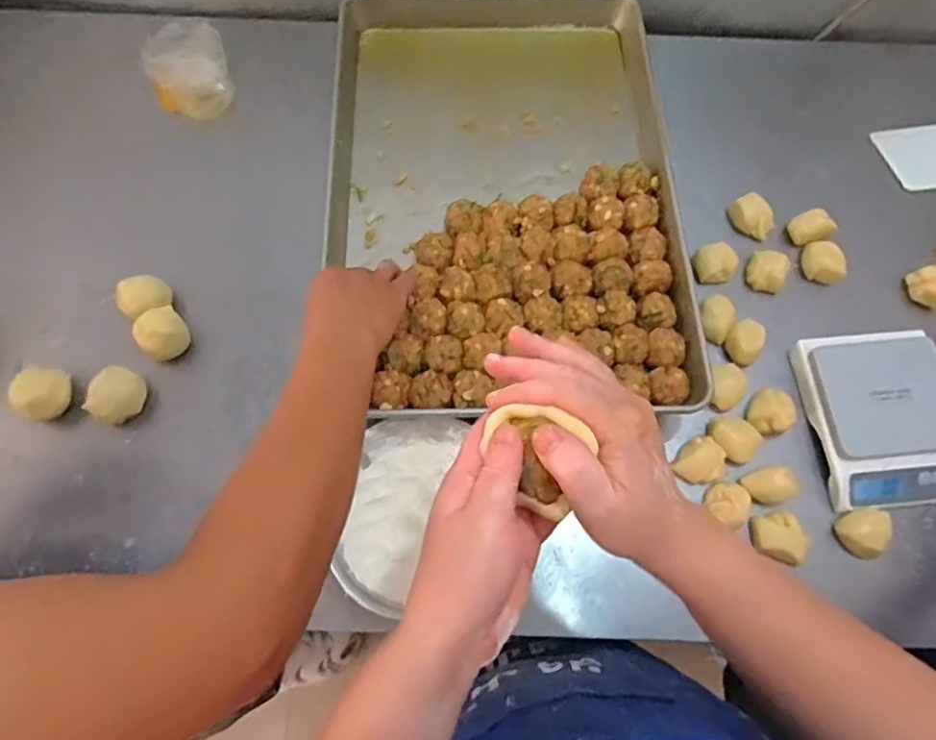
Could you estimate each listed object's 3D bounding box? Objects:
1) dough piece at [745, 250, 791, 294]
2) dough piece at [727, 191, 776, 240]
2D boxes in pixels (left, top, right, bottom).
[{"bbox_3d":[0.353,-0.117,0.700,0.045,0.027,0.052,-42,76,-14],"label":"dough piece"},{"bbox_3d":[0.345,-0.186,0.728,0.039,0.031,0.052,-30,73,-10],"label":"dough piece"}]

